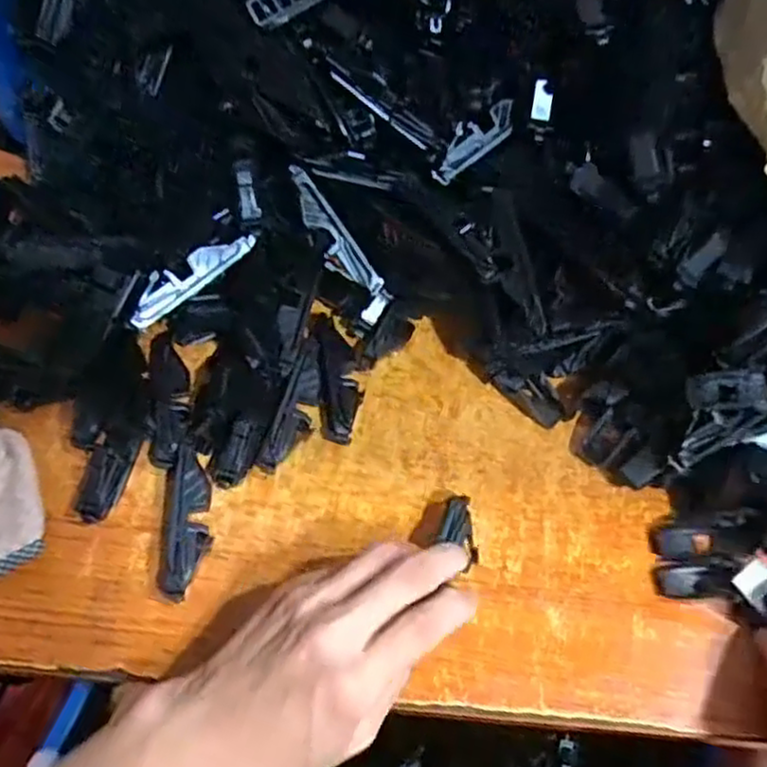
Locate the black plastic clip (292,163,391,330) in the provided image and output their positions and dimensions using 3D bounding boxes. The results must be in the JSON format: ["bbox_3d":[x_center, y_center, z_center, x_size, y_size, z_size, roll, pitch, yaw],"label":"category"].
[{"bbox_3d":[-0.025,-0.078,0.383,0.019,0.011,0.094,-35,101,-18],"label":"black plastic clip"}]

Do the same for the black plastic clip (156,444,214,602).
[{"bbox_3d":[-0.097,0.068,0.337,0.021,0.016,0.073,0,61,1],"label":"black plastic clip"}]

